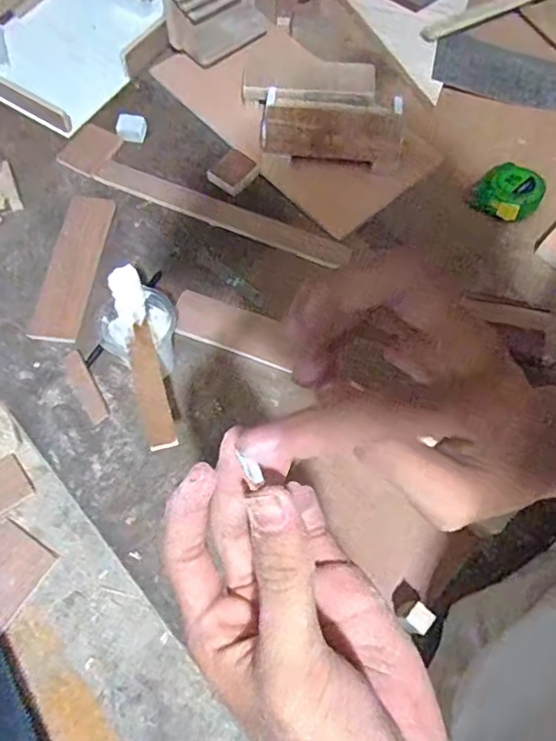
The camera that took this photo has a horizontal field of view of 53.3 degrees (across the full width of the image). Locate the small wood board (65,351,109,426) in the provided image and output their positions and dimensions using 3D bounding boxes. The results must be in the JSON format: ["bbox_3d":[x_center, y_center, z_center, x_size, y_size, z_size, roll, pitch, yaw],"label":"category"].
[{"bbox_3d":[-0.196,0.016,0.565,0.019,0.004,0.083,-29,71,-9],"label":"small wood board"}]

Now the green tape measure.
[{"bbox_3d":[0.271,-0.208,0.652,0.071,0.031,0.063,36,74,14],"label":"green tape measure"}]

